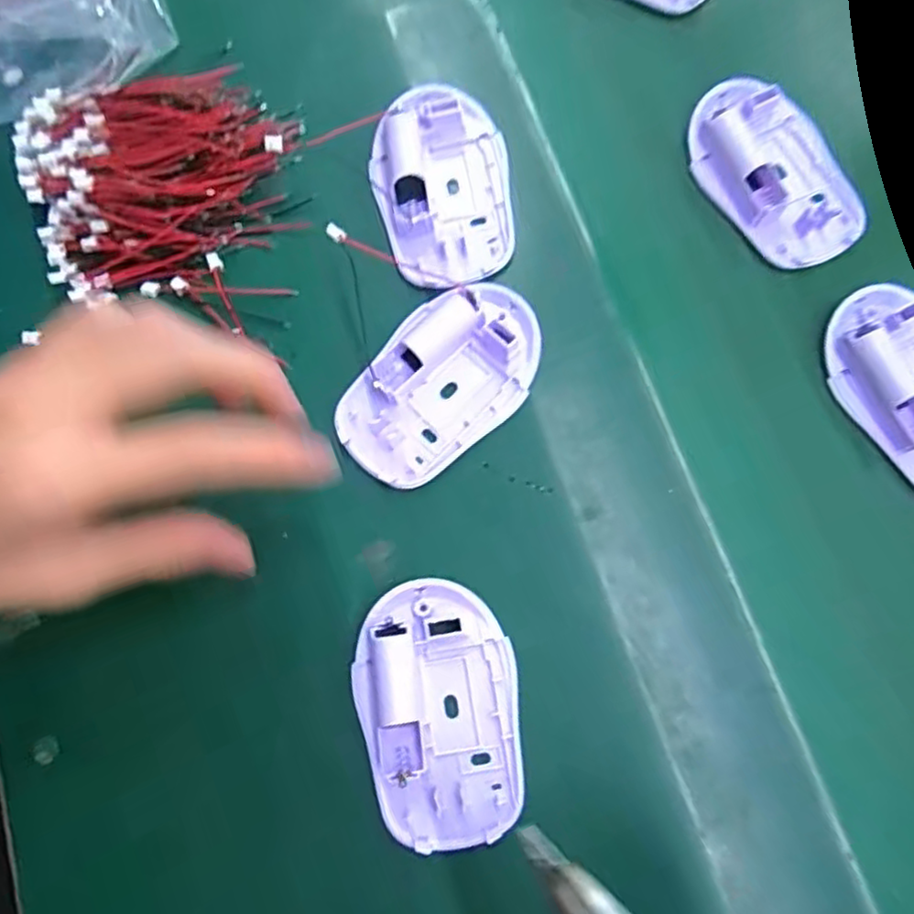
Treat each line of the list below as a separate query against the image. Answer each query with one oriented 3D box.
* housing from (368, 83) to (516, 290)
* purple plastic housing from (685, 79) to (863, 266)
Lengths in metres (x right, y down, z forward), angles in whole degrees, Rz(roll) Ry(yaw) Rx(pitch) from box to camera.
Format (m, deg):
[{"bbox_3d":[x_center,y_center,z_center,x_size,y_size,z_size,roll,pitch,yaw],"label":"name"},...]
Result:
[{"bbox_3d":[-0.007,-0.125,0.307,0.061,0.015,0.094,-10,77,-2],"label":"housing"},{"bbox_3d":[0.150,-0.134,0.314,0.061,0.023,0.094,-30,79,-7],"label":"purple plastic housing"}]

